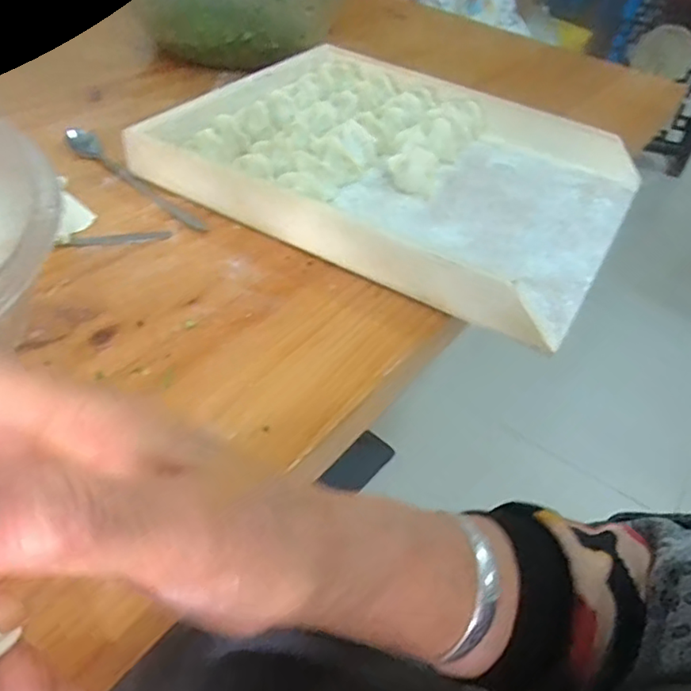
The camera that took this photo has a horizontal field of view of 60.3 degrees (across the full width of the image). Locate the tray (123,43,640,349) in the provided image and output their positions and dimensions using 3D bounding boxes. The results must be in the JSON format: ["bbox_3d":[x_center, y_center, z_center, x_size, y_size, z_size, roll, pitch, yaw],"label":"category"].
[{"bbox_3d":[0.053,-0.159,0.518,0.355,0.046,0.288,25,47,18],"label":"tray"}]

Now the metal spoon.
[{"bbox_3d":[-0.172,-0.137,0.482,0.167,0.020,0.024,35,51,27],"label":"metal spoon"}]

